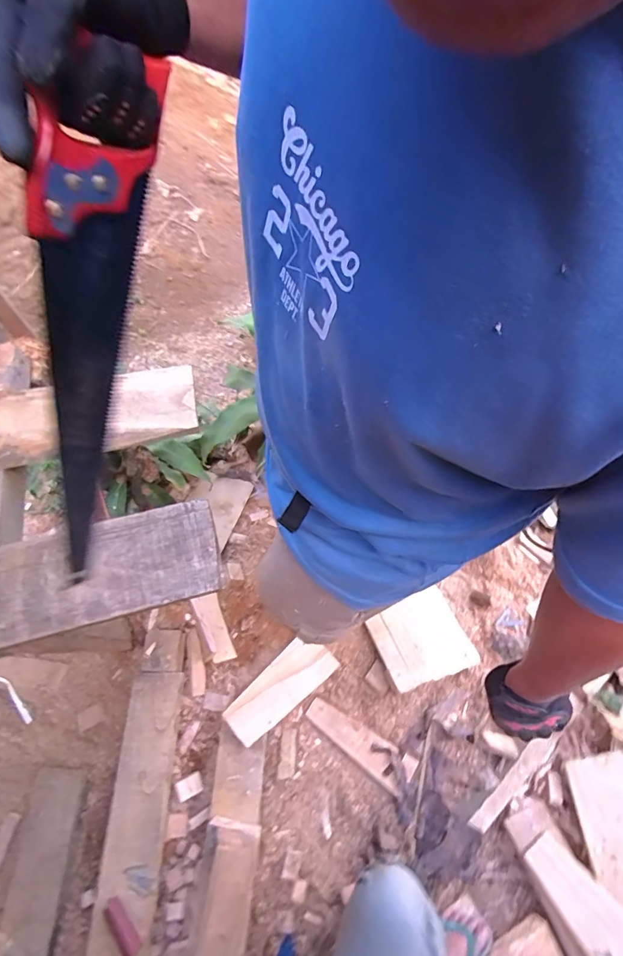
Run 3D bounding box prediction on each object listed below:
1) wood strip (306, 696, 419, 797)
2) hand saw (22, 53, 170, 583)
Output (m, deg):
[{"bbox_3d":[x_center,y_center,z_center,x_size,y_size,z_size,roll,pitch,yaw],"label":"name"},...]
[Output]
[{"bbox_3d":[0.129,0.711,1.159,0.311,0.015,0.093,32,69,11],"label":"wood strip"},{"bbox_3d":[-0.192,-0.094,0.365,0.038,0.425,0.086,20,23,6],"label":"hand saw"}]

